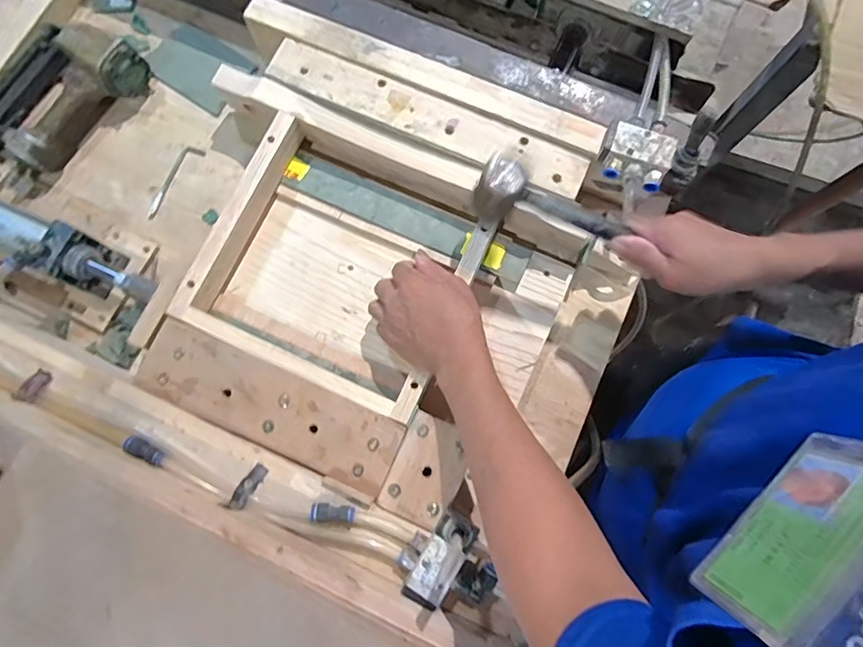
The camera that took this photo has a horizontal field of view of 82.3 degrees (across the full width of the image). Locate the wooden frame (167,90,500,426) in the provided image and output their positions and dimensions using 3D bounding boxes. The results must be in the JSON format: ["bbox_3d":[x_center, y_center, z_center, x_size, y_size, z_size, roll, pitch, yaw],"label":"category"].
[{"bbox_3d":[-0.097,-0.081,0.573,0.290,0.057,0.294,24,79,5],"label":"wooden frame"}]

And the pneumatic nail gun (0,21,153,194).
[{"bbox_3d":[-0.491,-0.292,0.632,0.144,0.062,0.223,38,80,8],"label":"pneumatic nail gun"}]

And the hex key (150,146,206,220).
[{"bbox_3d":[-0.338,-0.185,0.641,0.031,0.004,0.109,31,79,7],"label":"hex key"}]

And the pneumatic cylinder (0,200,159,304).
[{"bbox_3d":[-0.458,-0.094,0.570,0.315,0.082,0.065,24,78,5],"label":"pneumatic cylinder"}]

